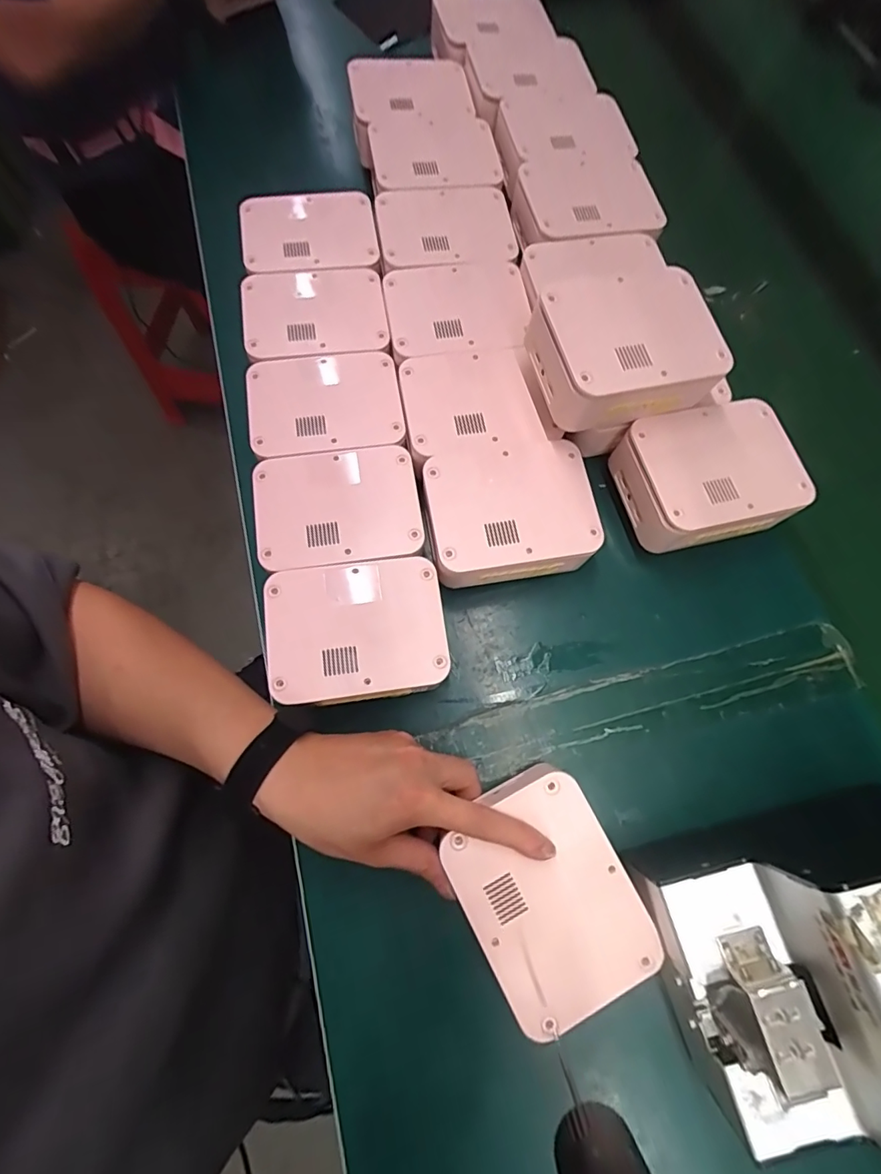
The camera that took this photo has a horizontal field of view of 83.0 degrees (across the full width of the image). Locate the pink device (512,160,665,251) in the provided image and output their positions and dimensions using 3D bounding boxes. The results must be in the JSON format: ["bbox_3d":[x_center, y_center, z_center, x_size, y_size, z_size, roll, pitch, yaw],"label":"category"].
[{"bbox_3d":[0.138,-0.368,0.480,0.126,0.032,0.096,-9,72,-1],"label":"pink device"}]

